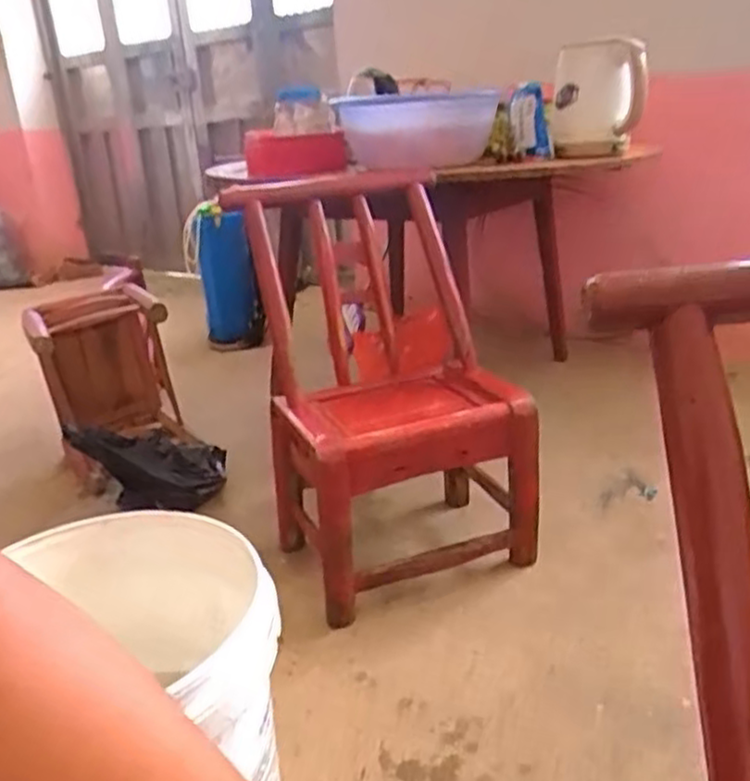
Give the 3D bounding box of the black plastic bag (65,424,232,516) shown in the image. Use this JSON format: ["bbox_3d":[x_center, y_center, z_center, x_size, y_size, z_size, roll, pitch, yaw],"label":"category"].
[{"bbox_3d":[-0.462,0.141,1.522,0.280,0.210,0.178,-10,21,-12],"label":"black plastic bag"}]

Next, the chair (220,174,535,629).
[{"bbox_3d":[0.011,-0.001,1.243,0.393,0.656,0.425,-11,22,-16],"label":"chair"}]

